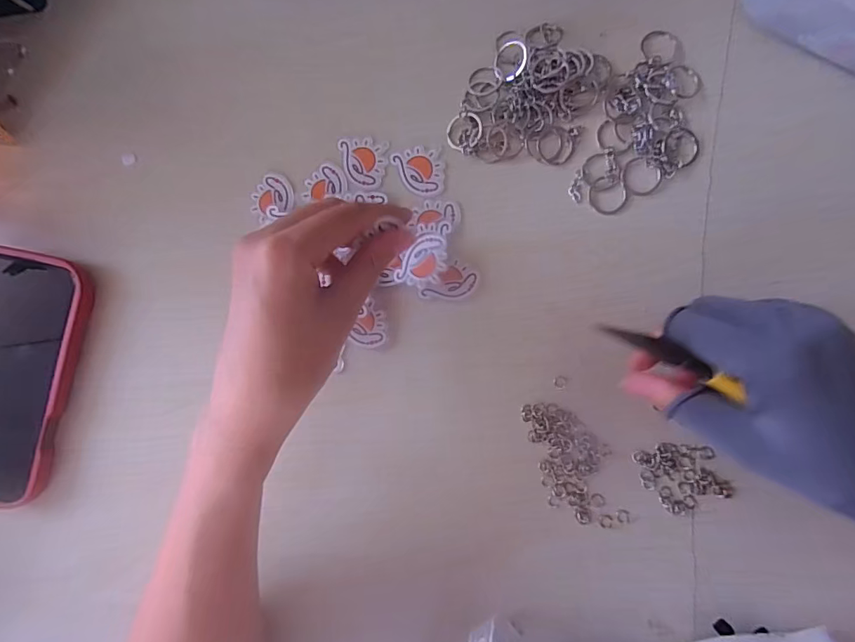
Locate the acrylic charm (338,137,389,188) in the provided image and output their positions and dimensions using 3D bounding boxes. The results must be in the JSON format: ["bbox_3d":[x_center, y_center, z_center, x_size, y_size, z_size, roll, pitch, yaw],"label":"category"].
[{"bbox_3d":[-0.044,-0.107,0.307,0.032,0.004,0.033,3,87,4],"label":"acrylic charm"}]

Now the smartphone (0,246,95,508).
[{"bbox_3d":[-0.284,0.038,0.309,0.086,0.016,0.169,13,87,5],"label":"smartphone"}]

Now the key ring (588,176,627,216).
[{"bbox_3d":[0.115,-0.080,0.292,0.024,0.004,0.025,0,86,4],"label":"key ring"}]

